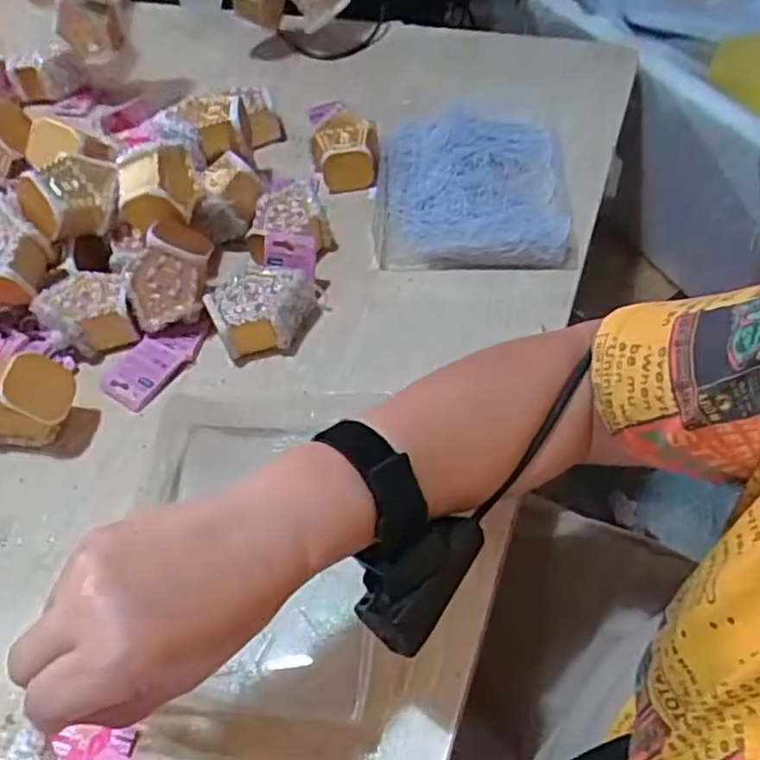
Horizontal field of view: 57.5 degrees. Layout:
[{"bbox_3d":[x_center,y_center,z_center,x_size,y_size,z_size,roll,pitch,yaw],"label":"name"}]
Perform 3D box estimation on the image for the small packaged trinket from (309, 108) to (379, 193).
[{"bbox_3d":[-0.037,-0.235,0.708,0.063,0.052,0.069,-3,53,4],"label":"small packaged trinket"}]

